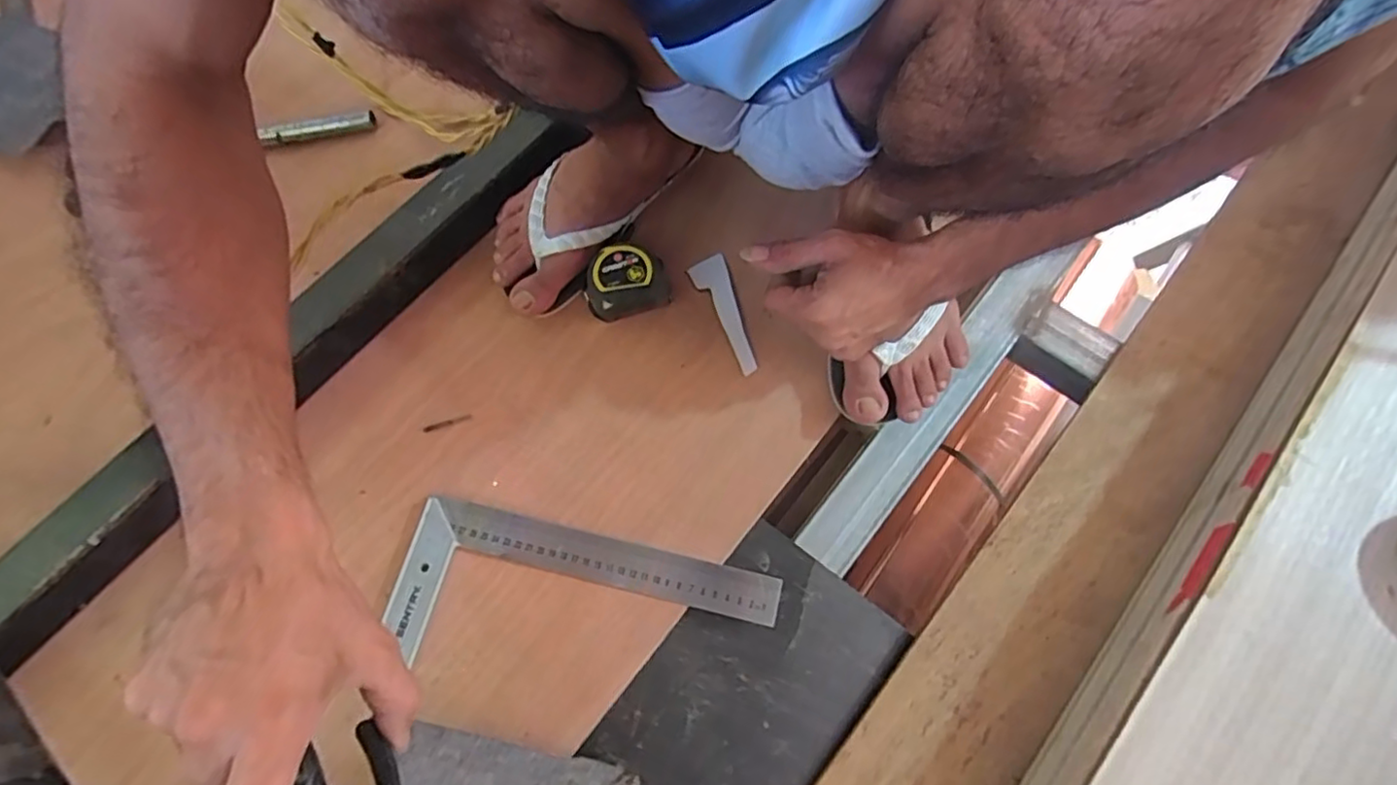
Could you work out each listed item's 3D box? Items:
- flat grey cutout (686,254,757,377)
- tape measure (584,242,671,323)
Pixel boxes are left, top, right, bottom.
[{"bbox_3d":[0.030,-0.075,0.594,0.035,0.005,0.122,-23,71,-6],"label":"flat grey cutout"},{"bbox_3d":[-0.068,-0.102,0.591,0.077,0.038,0.065,-21,70,-5],"label":"tape measure"}]

